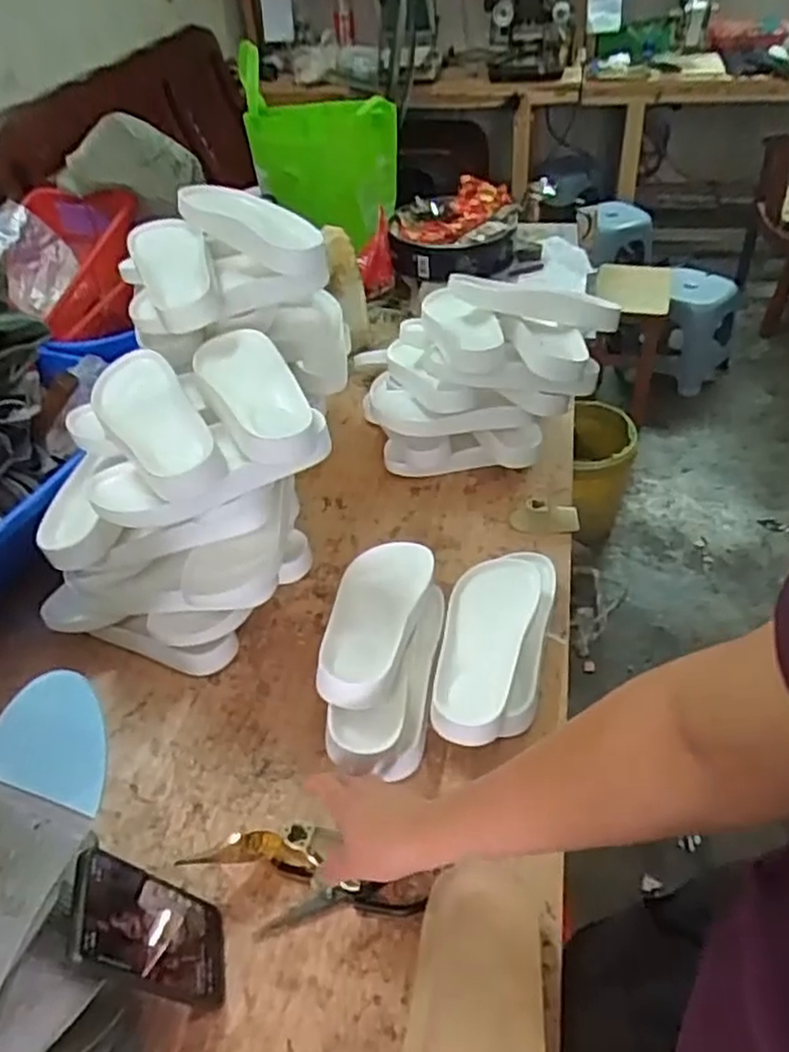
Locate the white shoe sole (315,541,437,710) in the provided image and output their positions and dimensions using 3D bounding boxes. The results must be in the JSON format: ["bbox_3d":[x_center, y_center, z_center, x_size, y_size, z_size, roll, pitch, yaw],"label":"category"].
[{"bbox_3d":[-0.021,0.086,0.773,0.089,0.045,0.242,7,43,13],"label":"white shoe sole"}]

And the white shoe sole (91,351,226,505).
[{"bbox_3d":[-0.252,-0.115,0.764,0.097,0.051,0.234,-23,45,-20],"label":"white shoe sole"}]

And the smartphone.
[{"bbox_3d":[-0.178,0.304,0.548,0.015,0.160,0.078,-26,41,11],"label":"smartphone"}]

